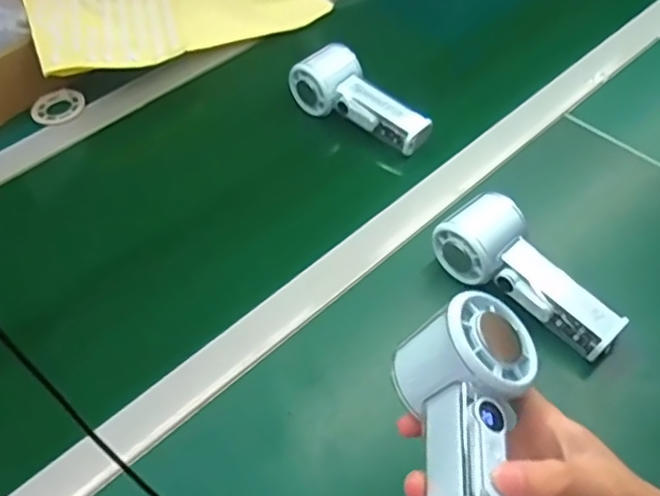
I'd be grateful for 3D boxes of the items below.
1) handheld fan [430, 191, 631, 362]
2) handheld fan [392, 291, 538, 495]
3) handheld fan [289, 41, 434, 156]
[{"bbox_3d":[0.155,0.022,0.495,0.147,0.046,0.054,42,65,17],"label":"handheld fan"},{"bbox_3d":[0.064,0.091,0.297,0.066,0.043,0.153,3,50,8],"label":"handheld fan"},{"bbox_3d":[0.033,-0.154,0.639,0.150,0.056,0.055,31,60,27],"label":"handheld fan"}]

